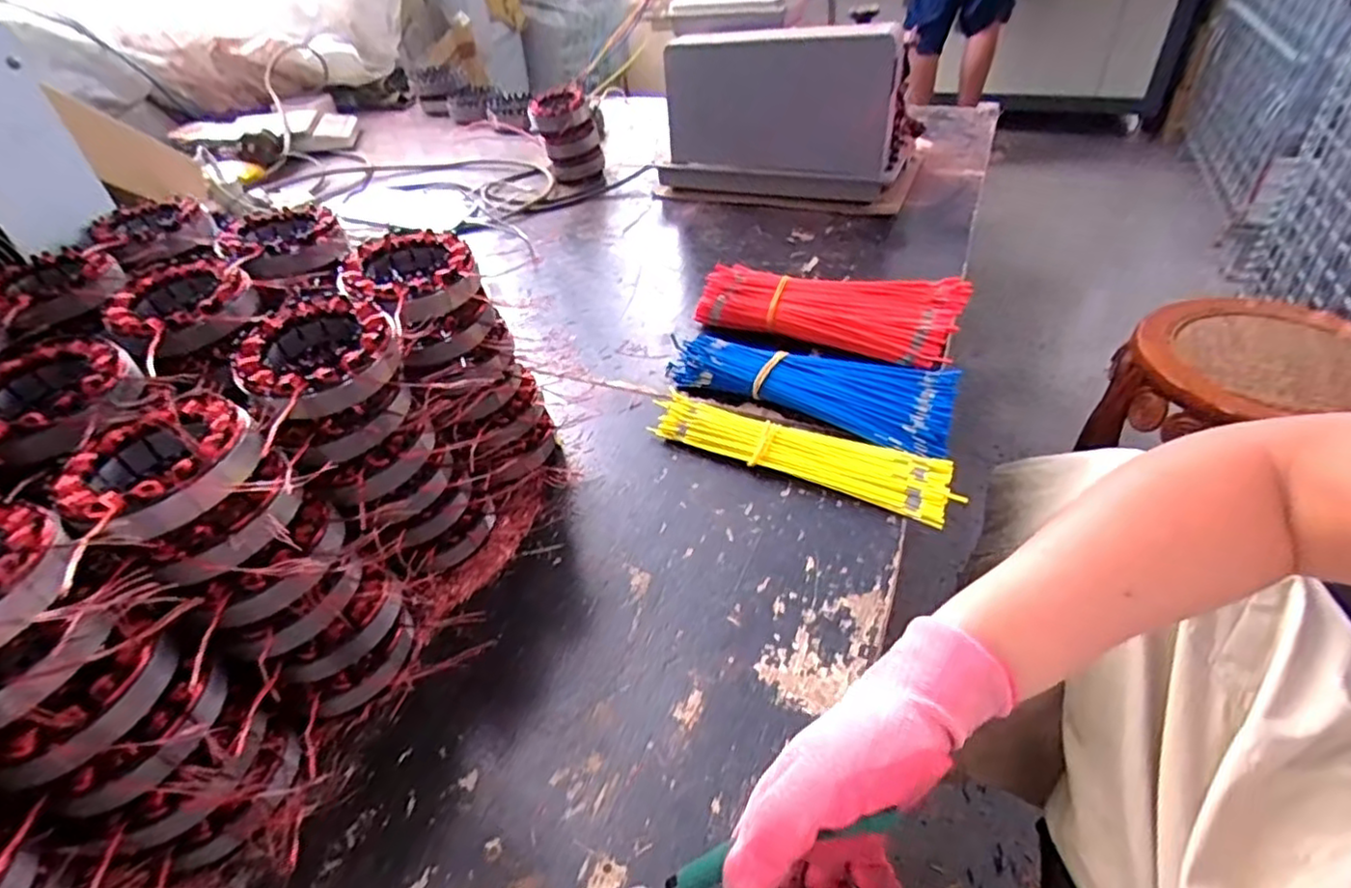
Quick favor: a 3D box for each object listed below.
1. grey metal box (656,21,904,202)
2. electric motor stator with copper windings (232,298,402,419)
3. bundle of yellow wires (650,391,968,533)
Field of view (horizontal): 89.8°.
[{"bbox_3d":[0.124,-0.429,0.873,0.300,0.189,0.067,11,43,17],"label":"grey metal box"},{"bbox_3d":[-0.209,-0.049,0.401,0.083,0.034,0.091,-28,46,-24],"label":"electric motor stator with copper windings"},{"bbox_3d":[0.098,0.004,0.553,0.246,0.025,0.061,18,46,24],"label":"bundle of yellow wires"}]

